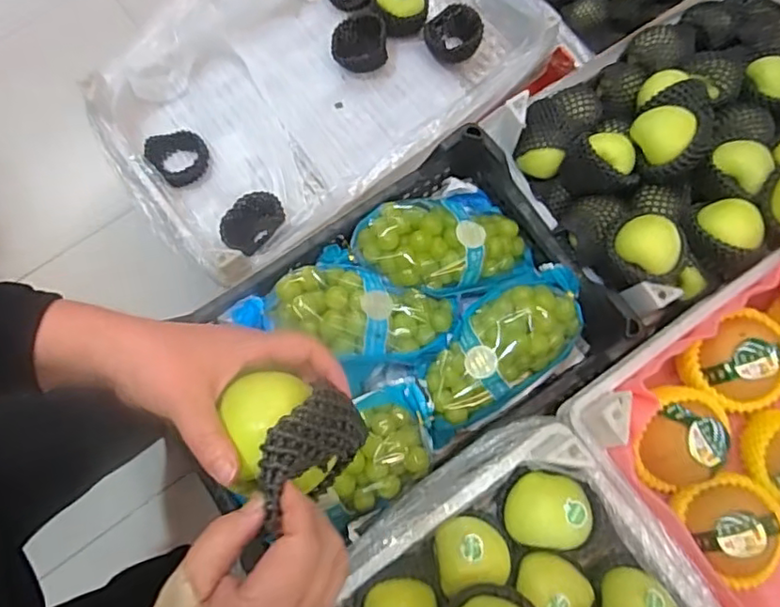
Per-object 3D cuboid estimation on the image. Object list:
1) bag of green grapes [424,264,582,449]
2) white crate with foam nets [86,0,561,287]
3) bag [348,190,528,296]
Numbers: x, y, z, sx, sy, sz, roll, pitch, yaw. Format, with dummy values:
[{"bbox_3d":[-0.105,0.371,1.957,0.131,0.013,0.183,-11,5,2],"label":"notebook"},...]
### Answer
[{"bbox_3d":[0.135,0.049,0.744,0.248,0.061,0.126,-33,77,-7],"label":"bag of green grapes"},{"bbox_3d":[-0.106,-0.379,0.990,0.683,0.125,0.432,-37,77,-8],"label":"white crate with foam nets"},{"bbox_3d":[0.066,-0.080,0.775,0.220,0.067,0.131,-16,75,-3],"label":"bag"}]

